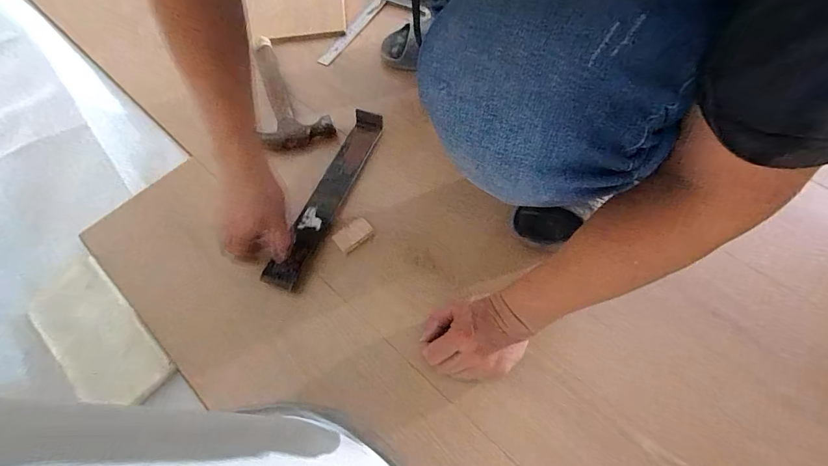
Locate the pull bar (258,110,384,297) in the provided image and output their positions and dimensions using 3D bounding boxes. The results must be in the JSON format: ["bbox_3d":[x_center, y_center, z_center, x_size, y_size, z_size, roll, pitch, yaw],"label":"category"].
[{"bbox_3d":[-0.130,-0.063,0.575,0.046,0.019,0.323,18,65,10],"label":"pull bar"}]

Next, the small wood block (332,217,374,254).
[{"bbox_3d":[-0.089,0.003,0.543,0.054,0.014,0.032,-37,68,-17],"label":"small wood block"}]

